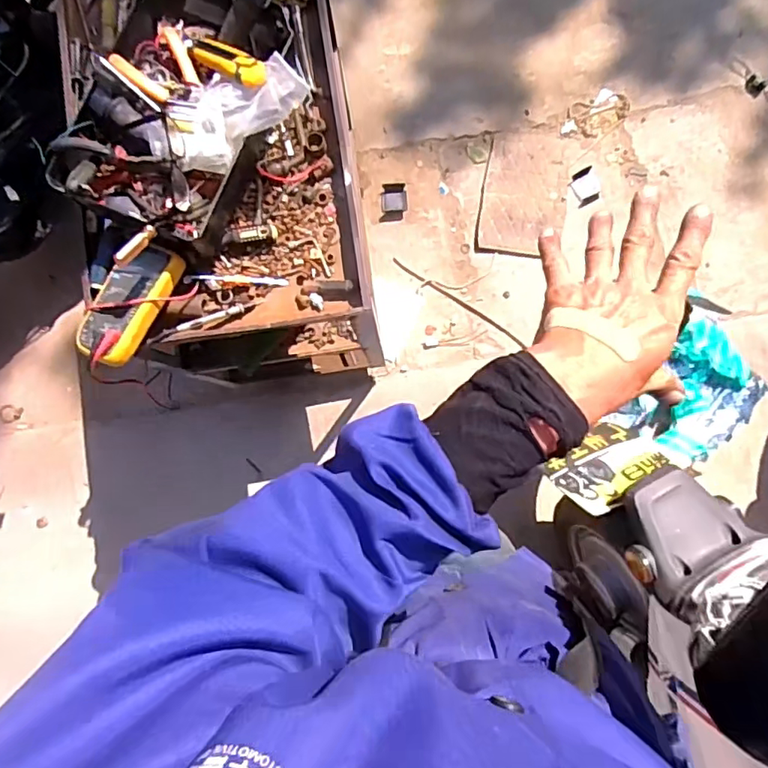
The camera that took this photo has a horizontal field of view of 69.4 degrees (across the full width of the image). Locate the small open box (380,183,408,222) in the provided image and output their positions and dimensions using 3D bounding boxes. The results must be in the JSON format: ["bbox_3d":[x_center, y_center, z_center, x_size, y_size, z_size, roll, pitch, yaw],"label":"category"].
[{"bbox_3d":[0.027,-0.494,1.511,0.072,0.014,0.105,1,83,3],"label":"small open box"}]

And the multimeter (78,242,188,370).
[{"bbox_3d":[-0.344,-0.117,0.757,0.088,0.051,0.182,21,76,8],"label":"multimeter"}]

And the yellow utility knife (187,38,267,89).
[{"bbox_3d":[-0.208,-0.429,0.735,0.175,0.029,0.039,37,94,24],"label":"yellow utility knife"}]

